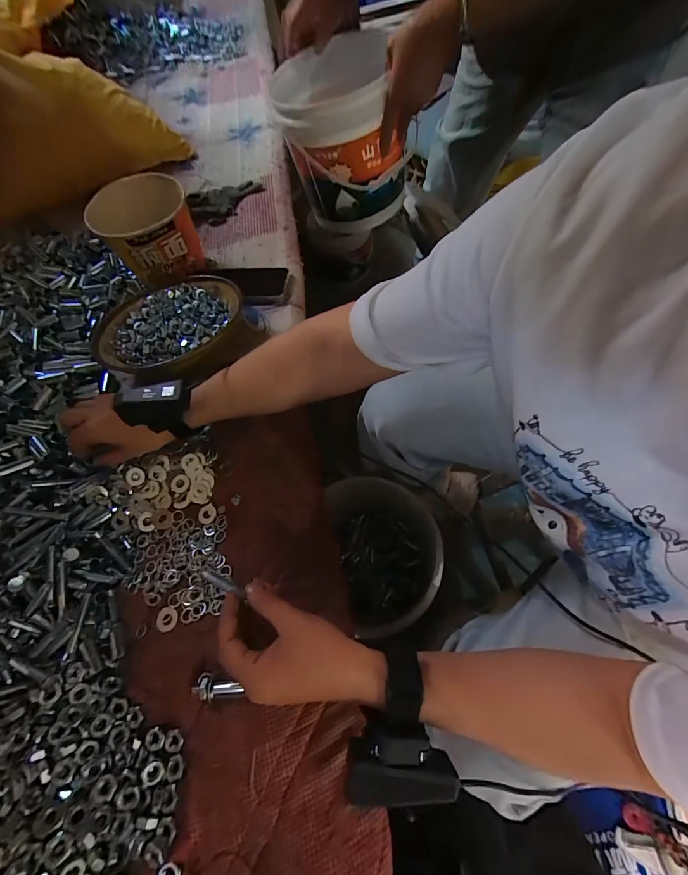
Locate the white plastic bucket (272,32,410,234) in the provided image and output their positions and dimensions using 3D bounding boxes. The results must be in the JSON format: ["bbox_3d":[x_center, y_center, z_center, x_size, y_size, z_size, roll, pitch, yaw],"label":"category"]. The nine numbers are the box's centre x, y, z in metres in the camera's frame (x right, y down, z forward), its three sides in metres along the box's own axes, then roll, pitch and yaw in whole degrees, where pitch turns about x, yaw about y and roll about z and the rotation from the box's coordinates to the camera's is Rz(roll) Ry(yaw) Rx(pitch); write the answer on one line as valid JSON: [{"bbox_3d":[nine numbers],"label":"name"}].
[{"bbox_3d":[0.006,-0.508,0.607,0.187,0.188,0.228,1,63,7],"label":"white plastic bucket"}]

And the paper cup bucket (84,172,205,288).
[{"bbox_3d":[-0.299,-0.318,0.561,0.121,0.110,0.128,-2,63,5],"label":"paper cup bucket"}]

